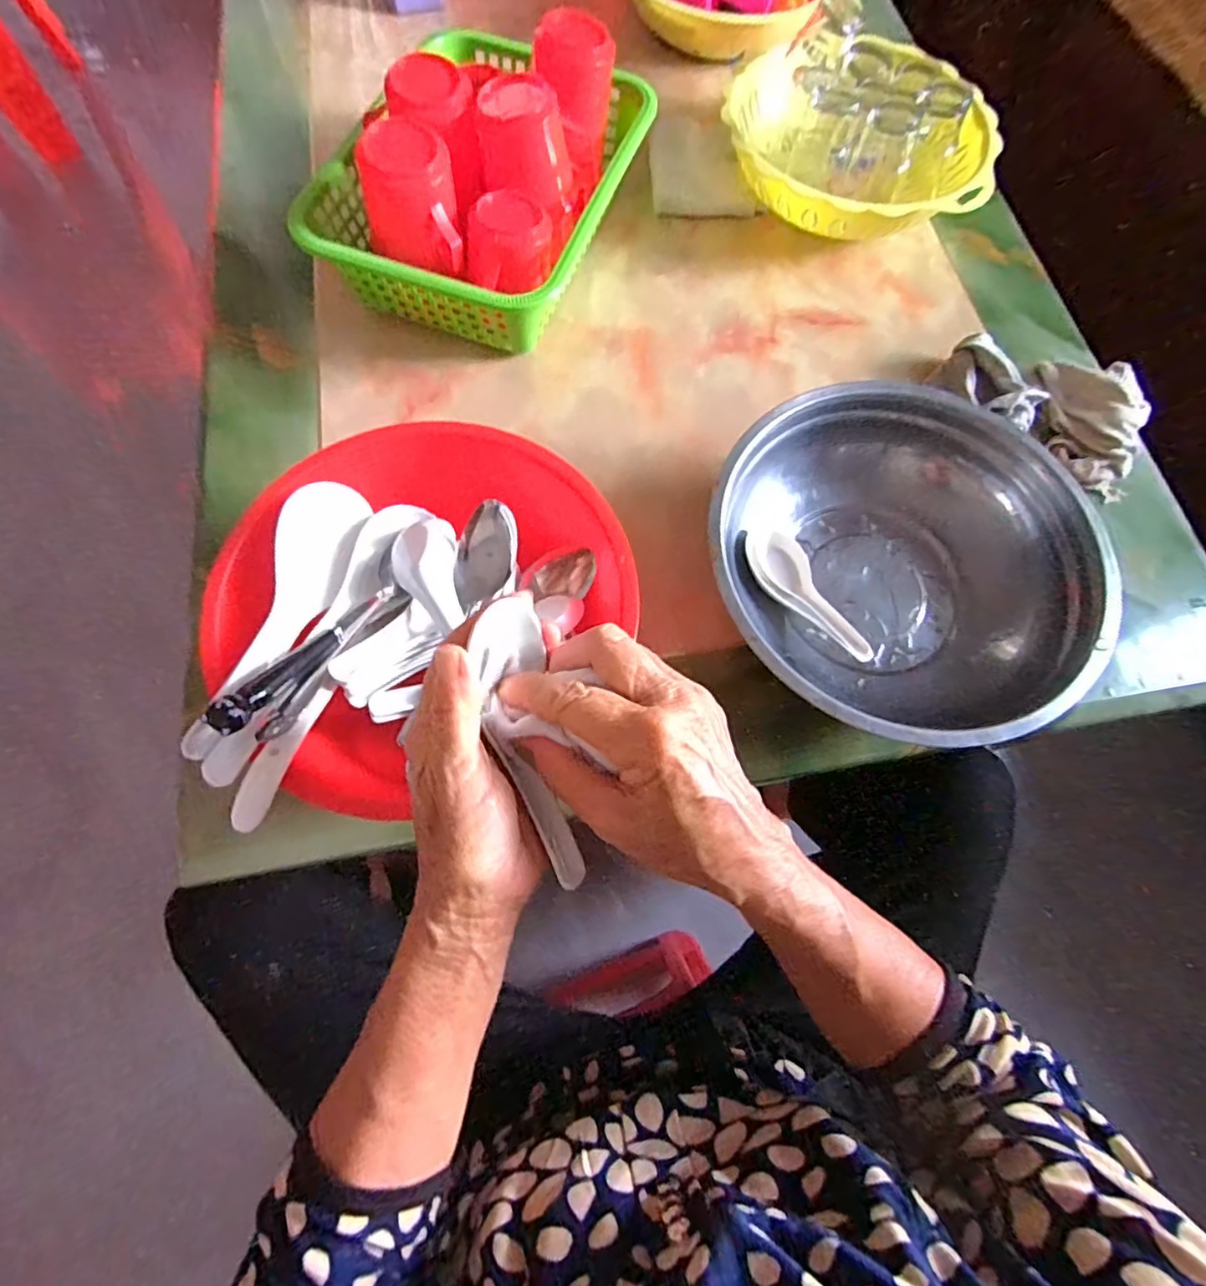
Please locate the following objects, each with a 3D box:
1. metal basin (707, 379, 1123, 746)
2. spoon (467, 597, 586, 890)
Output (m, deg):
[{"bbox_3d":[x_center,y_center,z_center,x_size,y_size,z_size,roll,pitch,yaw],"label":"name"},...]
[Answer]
[{"bbox_3d":[0.200,-0.050,0.431,0.248,0.072,0.241,1,70,-2],"label":"metal basin"},{"bbox_3d":[-0.032,0.044,0.275,0.032,0.024,0.128,-15,89,-8],"label":"spoon"}]

